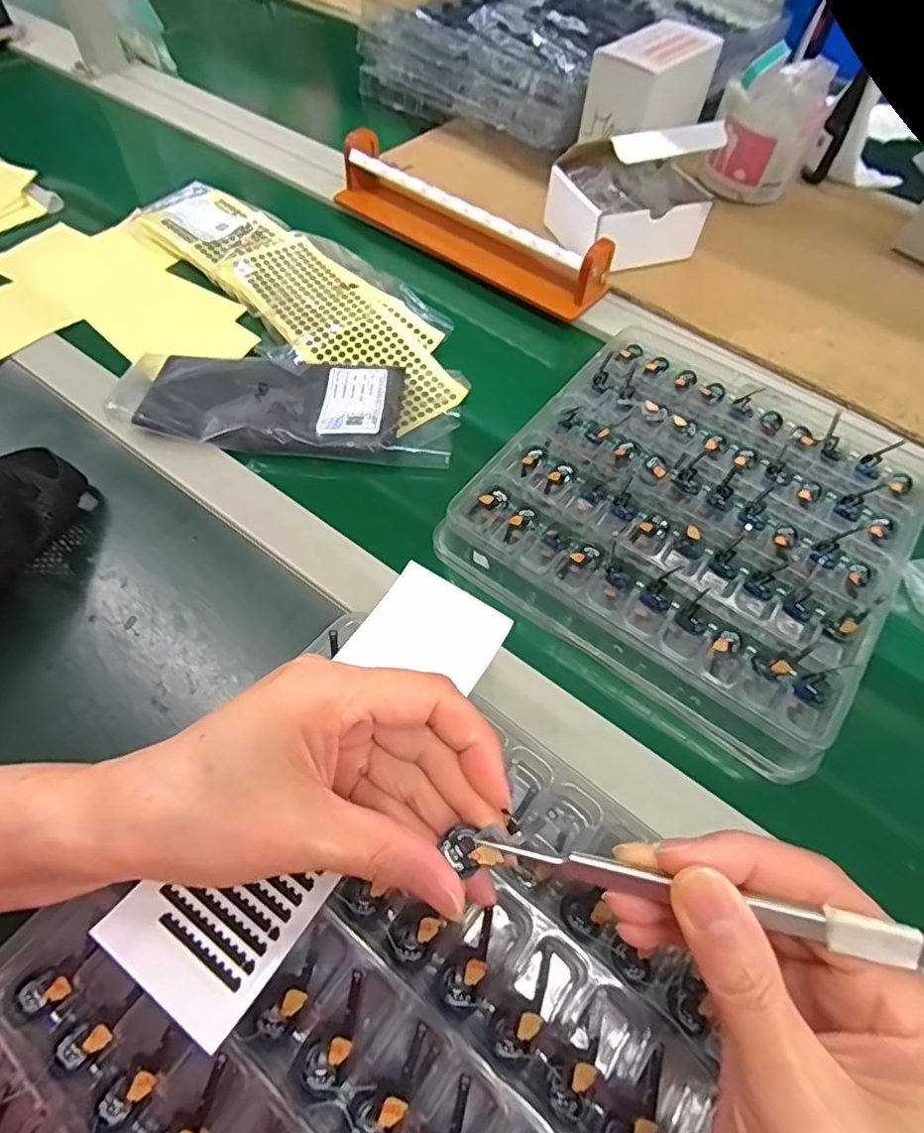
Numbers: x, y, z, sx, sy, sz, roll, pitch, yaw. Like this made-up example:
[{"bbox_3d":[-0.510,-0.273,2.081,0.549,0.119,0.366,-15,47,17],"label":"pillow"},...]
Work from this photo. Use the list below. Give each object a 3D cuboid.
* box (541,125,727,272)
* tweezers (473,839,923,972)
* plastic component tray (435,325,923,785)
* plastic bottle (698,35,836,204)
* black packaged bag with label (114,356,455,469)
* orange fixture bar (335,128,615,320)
[{"bbox_3d":[0.153,-0.345,0.543,0.119,0.104,0.101,-21,62,-15],"label":"box"},{"bbox_3d":[0.077,0.095,0.167,0.151,0.010,0.008,3,56,23],"label":"tweezers"},{"bbox_3d":[0.161,-0.043,0.406,0.253,0.031,0.263,33,62,16],"label":"plastic component tray"},{"bbox_3d":[0.320,-0.457,0.618,0.097,0.117,0.088,27,61,13],"label":"plastic bottle"},{"bbox_3d":[-0.135,-0.126,0.453,0.235,0.015,0.088,5,58,0],"label":"black packaged bag with label"},{"bbox_3d":[0.003,-0.327,0.566,0.294,0.060,0.057,35,63,18],"label":"orange fixture bar"}]

